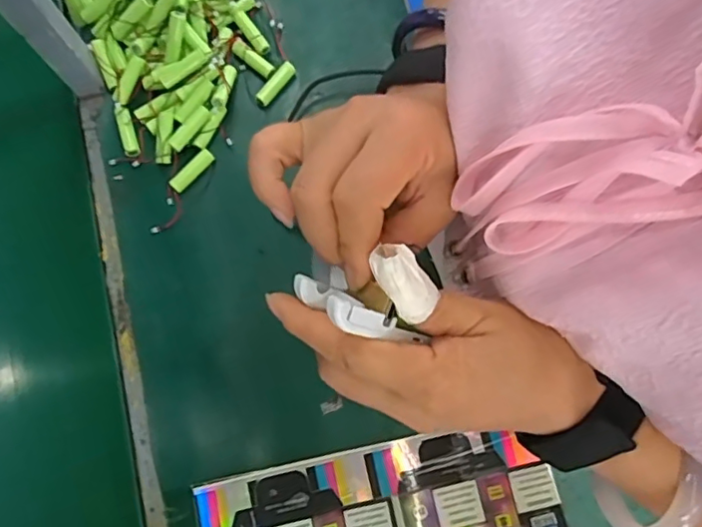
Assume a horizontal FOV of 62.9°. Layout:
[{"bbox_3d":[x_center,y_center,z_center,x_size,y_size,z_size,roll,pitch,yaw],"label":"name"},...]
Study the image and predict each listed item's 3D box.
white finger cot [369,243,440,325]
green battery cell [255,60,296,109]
[{"bbox_3d":[0.021,0.007,0.234,0.019,0.016,0.031,-38,110,-11],"label":"white finger cot"},{"bbox_3d":[-0.077,-0.181,0.577,0.014,0.010,0.052,40,80,7],"label":"green battery cell"}]

